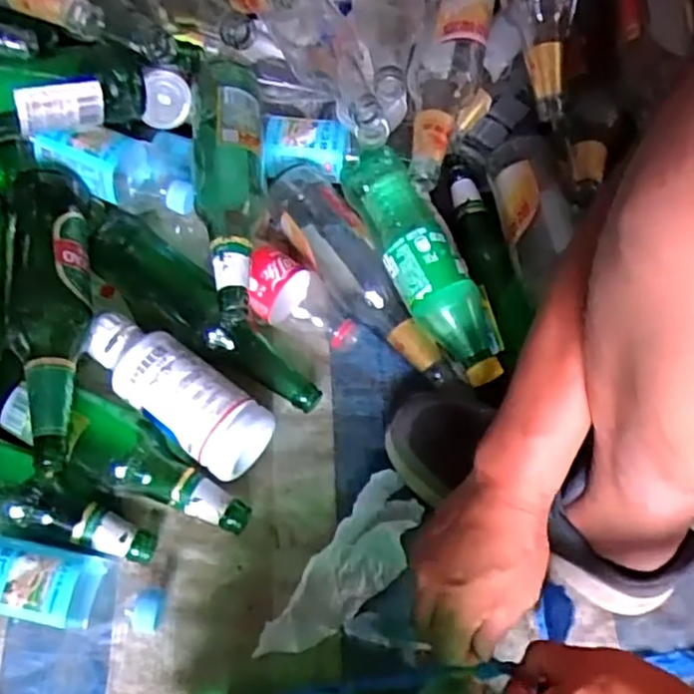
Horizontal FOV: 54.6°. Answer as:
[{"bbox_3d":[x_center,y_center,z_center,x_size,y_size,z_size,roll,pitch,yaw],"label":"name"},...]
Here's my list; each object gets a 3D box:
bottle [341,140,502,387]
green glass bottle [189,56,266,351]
[{"bbox_3d":[0.070,-0.082,0.611,0.076,0.075,0.250,-24,71,-12],"label":"bottle"},{"bbox_3d":[-0.109,-0.146,0.614,0.071,0.058,0.270,-5,68,-4],"label":"green glass bottle"}]

